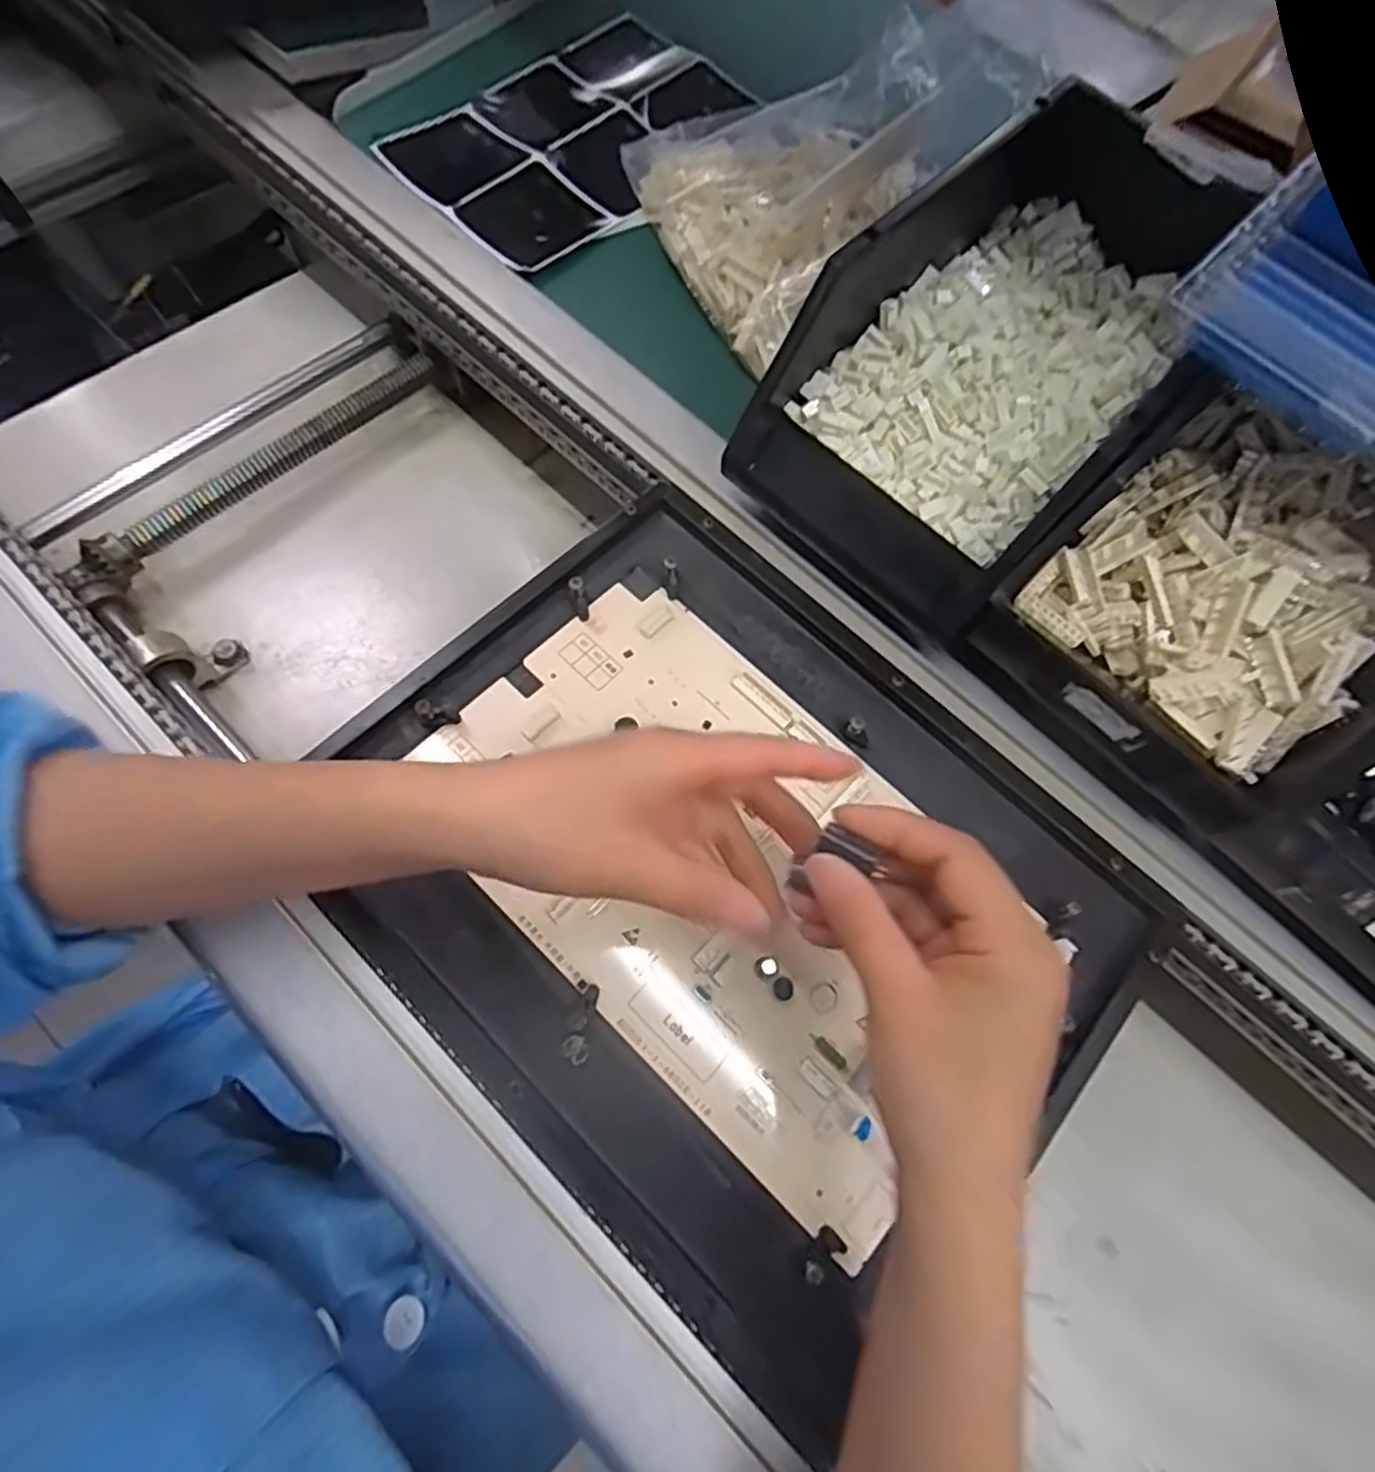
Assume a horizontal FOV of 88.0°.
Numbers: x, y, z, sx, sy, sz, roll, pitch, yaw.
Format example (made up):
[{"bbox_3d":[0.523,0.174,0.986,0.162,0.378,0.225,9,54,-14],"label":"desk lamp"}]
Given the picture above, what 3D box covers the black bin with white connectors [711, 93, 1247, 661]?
[{"bbox_3d":[0.169,-0.196,0.383,0.156,0.120,0.266,42,72,11],"label":"black bin with white connectors"}]

